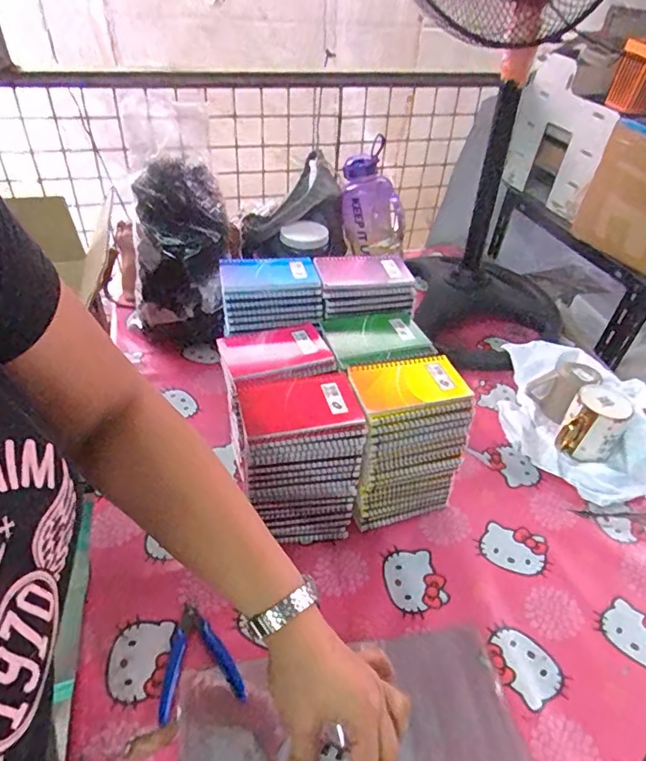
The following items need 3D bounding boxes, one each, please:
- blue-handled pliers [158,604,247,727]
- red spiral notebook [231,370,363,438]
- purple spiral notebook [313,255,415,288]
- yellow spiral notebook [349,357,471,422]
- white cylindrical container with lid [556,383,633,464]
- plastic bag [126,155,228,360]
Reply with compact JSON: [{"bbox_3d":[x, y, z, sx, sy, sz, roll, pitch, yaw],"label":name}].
[{"bbox_3d":[-0.134,0.292,0.546,0.082,0.011,0.109,-8,41,-15],"label":"blue-handled pliers"},{"bbox_3d":[-0.029,0.023,0.590,0.128,0.013,0.108,-7,40,-13],"label":"red spiral notebook"},{"bbox_3d":[0.059,-0.160,0.734,0.137,0.015,0.084,-6,40,-13],"label":"purple spiral notebook"},{"bbox_3d":[0.104,0.002,0.622,0.135,0.008,0.094,-9,41,-16],"label":"yellow spiral notebook"},{"bbox_3d":[0.412,0.068,0.781,0.080,0.092,0.087,3,39,-2],"label":"white cylindrical container with lid"},{"bbox_3d":[-0.250,-0.205,0.877,0.167,0.308,0.080,0,39,-5],"label":"plastic bag"}]

